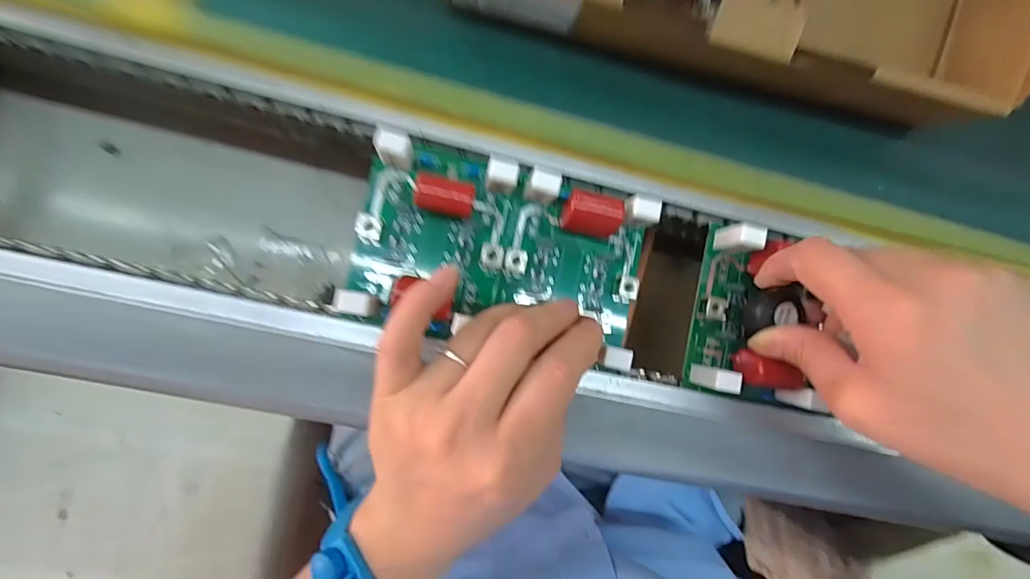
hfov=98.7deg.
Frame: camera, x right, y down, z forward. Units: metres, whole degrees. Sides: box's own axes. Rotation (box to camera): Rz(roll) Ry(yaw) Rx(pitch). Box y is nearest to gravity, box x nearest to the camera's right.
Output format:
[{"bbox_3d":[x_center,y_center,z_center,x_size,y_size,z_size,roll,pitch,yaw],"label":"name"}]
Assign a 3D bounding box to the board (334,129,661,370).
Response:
[{"bbox_3d":[-0.004,-0.019,0.218,0.141,0.029,0.086,13,85,-8],"label":"board"}]

